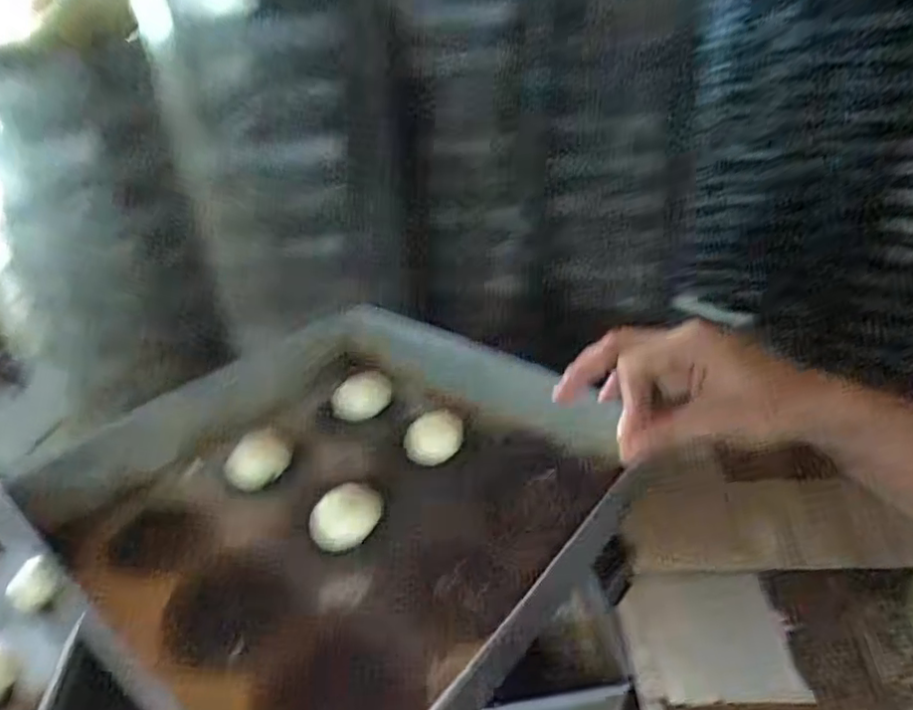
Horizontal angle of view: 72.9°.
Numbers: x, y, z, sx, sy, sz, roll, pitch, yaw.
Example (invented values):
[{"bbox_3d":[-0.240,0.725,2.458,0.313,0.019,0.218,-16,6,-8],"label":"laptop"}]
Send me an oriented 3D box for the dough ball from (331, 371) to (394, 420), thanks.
[{"bbox_3d":[-0.109,0.044,0.703,0.068,0.033,0.049,-15,30,-17],"label":"dough ball"}]

